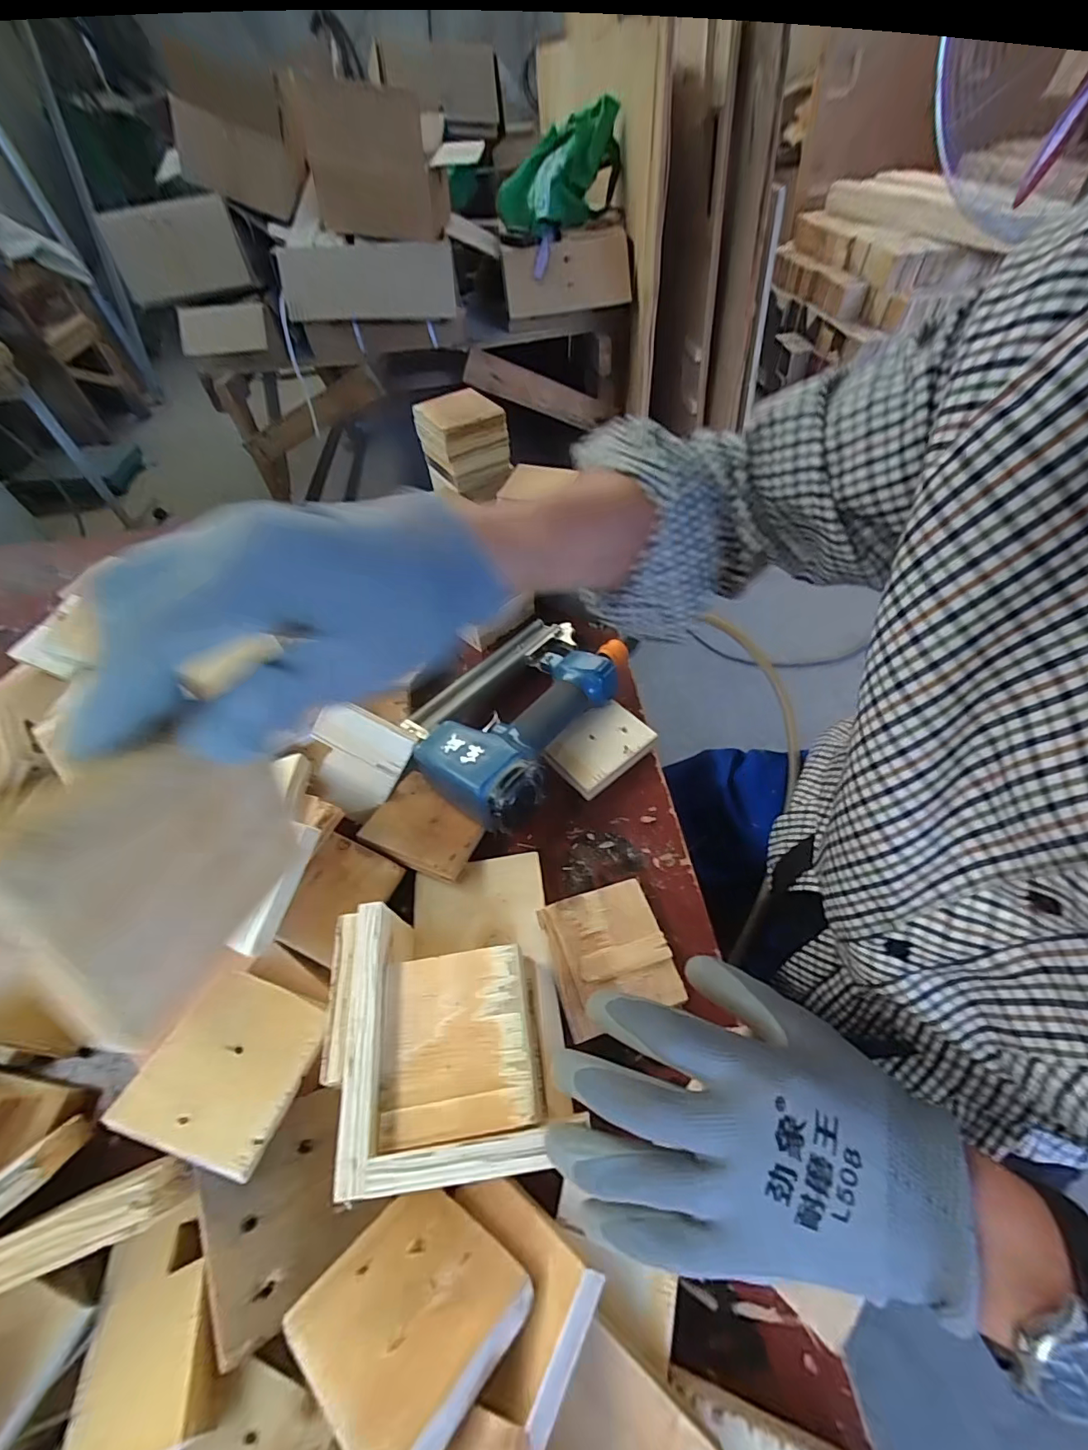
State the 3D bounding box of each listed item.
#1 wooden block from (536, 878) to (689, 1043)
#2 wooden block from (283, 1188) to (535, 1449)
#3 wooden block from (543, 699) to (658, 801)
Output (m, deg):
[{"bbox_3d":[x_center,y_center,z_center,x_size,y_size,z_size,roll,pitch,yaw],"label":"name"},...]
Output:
[{"bbox_3d":[0.048,0.168,0.367,0.085,0.012,0.089,-17,56,-7],"label":"wooden block"},{"bbox_3d":[-0.065,0.280,0.238,0.092,0.011,0.082,-4,10,41],"label":"wooden block"},{"bbox_3d":[0.054,0.021,0.476,0.091,0.018,0.067,-37,61,-19],"label":"wooden block"}]

